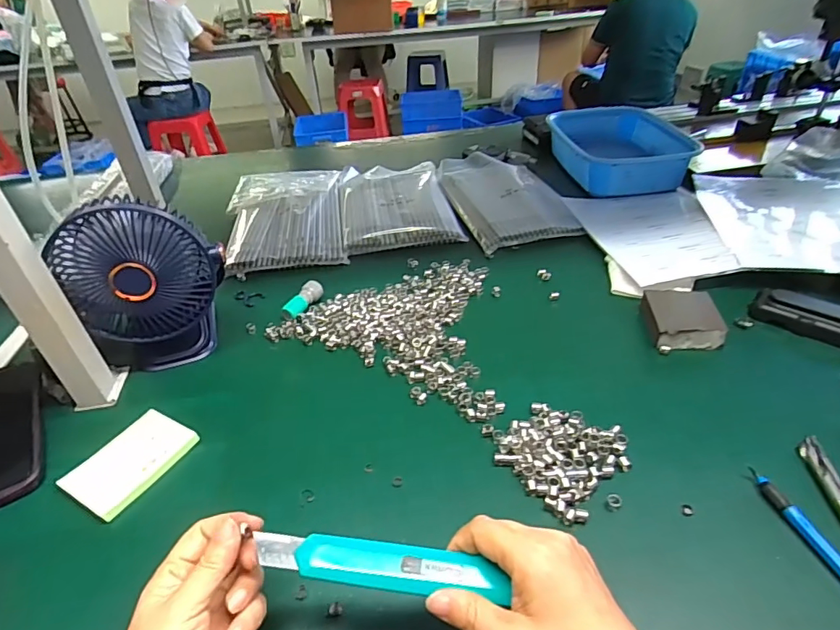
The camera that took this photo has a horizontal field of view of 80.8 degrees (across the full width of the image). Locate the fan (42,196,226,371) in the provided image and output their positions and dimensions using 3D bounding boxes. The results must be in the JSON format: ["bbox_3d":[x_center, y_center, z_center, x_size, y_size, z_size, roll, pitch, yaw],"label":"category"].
[{"bbox_3d":[-0.279,-0.030,0.509,0.136,0.182,0.080,-27,42,-26],"label":"fan"}]

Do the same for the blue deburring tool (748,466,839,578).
[{"bbox_3d":[0.276,0.157,0.339,0.007,0.014,0.121,-11,37,-7],"label":"blue deburring tool"}]

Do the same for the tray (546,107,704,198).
[{"bbox_3d":[0.363,-0.322,0.939,0.207,0.071,0.322,-5,37,1],"label":"tray"}]

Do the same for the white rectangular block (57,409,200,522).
[{"bbox_3d":[-0.254,0.130,0.438,0.063,0.017,0.094,16,42,26],"label":"white rectangular block"}]

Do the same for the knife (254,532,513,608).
[{"bbox_3d":[-0.023,0.146,0.289,0.141,0.011,0.022,5,38,5],"label":"knife"}]

